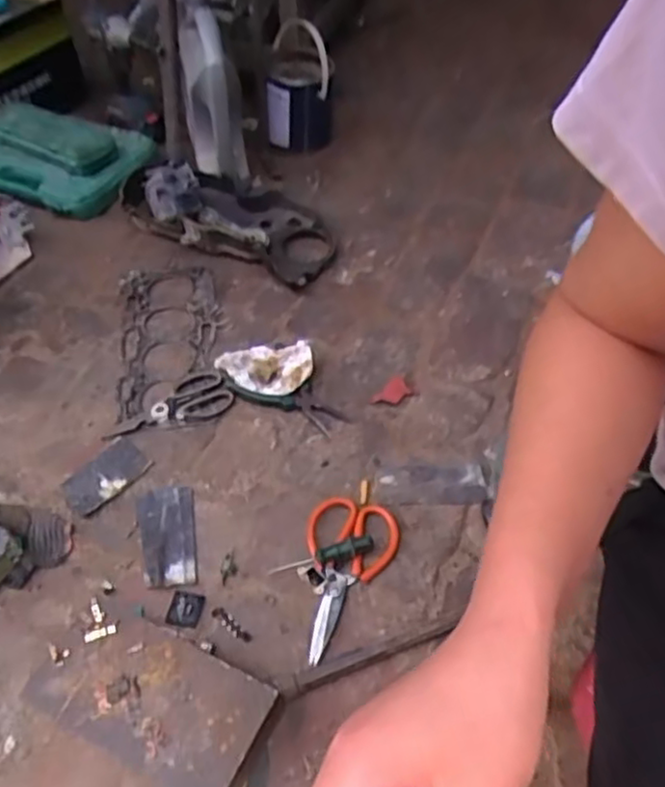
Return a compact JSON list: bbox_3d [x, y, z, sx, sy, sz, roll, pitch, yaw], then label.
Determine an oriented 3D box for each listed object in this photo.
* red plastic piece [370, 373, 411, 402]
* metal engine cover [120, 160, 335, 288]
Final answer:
[{"bbox_3d":[0.084,-0.002,0.968,0.062,0.006,0.035,-33,56,-26],"label":"red plastic piece"},{"bbox_3d":[-0.181,-0.322,1.188,0.397,0.116,0.205,18,52,13],"label":"metal engine cover"}]

